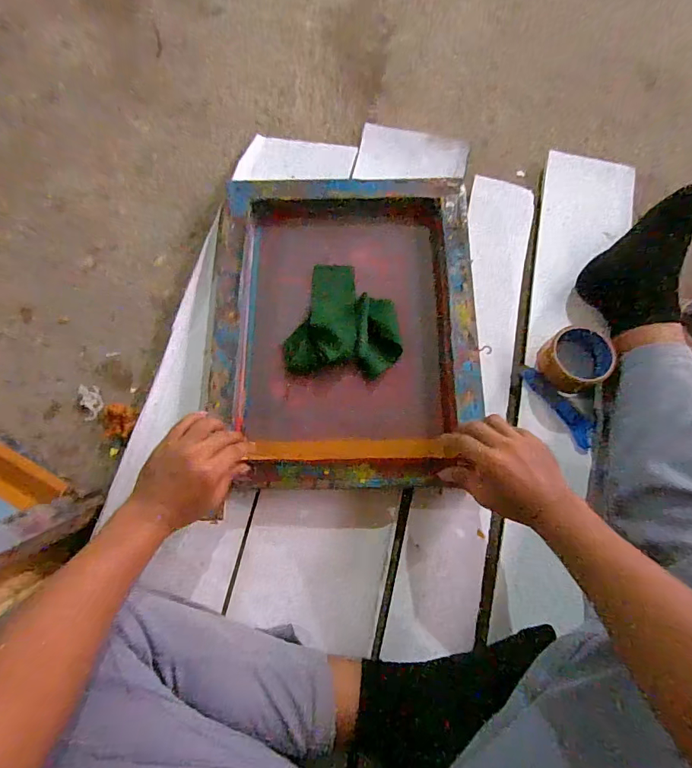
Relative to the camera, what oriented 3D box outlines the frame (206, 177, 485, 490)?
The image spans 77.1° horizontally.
[{"bbox_3d":[-0.001,-0.086,0.620,0.363,0.044,0.447,-1,75,-1],"label":"frame"}]

